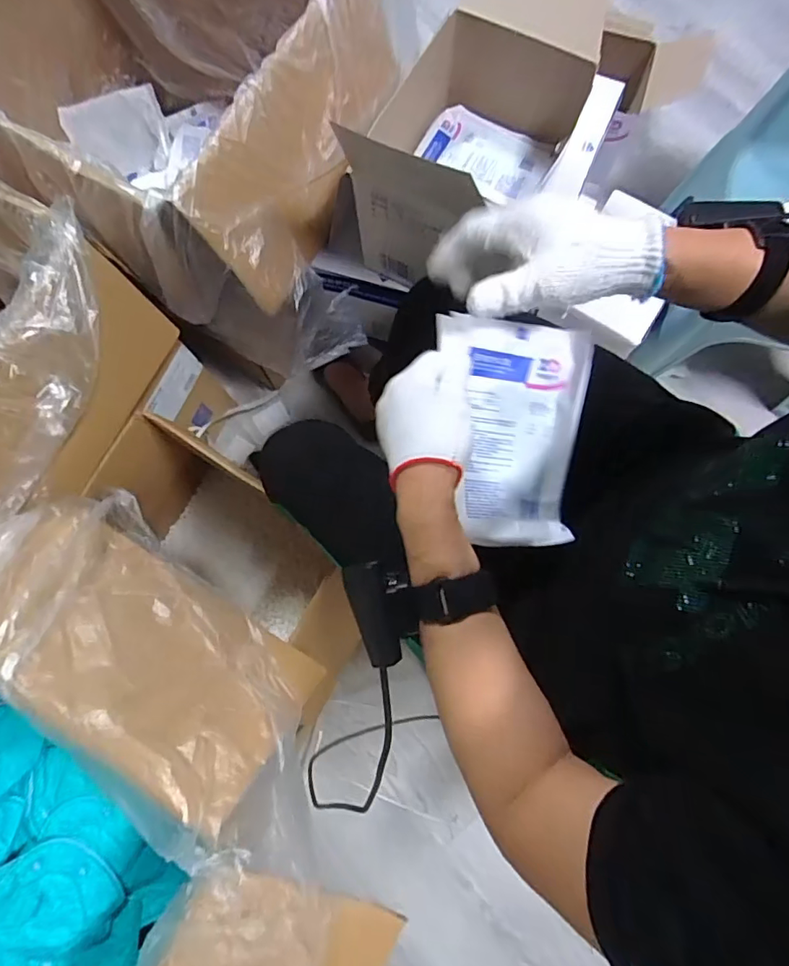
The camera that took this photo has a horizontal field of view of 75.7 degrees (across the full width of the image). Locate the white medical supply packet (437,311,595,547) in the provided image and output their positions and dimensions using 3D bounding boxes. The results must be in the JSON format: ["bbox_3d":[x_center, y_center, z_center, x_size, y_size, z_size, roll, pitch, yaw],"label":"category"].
[{"bbox_3d":[0.102,-0.042,0.436,0.137,0.018,0.186,2,93,-19],"label":"white medical supply packet"}]

